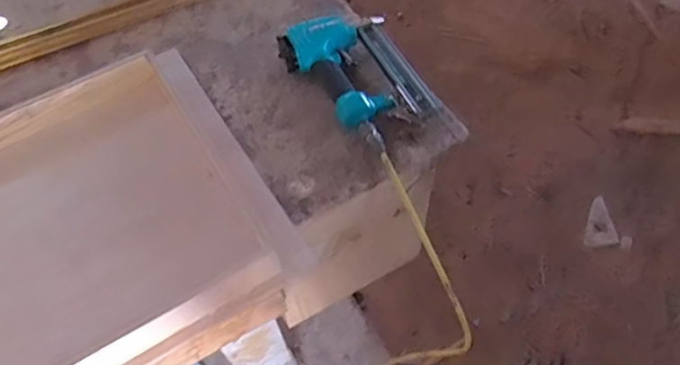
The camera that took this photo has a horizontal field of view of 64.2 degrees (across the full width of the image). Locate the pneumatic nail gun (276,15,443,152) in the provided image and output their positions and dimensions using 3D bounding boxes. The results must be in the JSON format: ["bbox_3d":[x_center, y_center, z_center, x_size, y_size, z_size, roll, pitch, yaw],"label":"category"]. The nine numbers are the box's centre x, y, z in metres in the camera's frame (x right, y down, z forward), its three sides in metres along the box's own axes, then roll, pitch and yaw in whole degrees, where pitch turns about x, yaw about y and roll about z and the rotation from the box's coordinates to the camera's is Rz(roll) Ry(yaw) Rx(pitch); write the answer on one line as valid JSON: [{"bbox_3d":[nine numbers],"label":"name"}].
[{"bbox_3d":[0.036,-0.171,0.800,0.161,0.054,0.237,-34,61,-17],"label":"pneumatic nail gun"}]

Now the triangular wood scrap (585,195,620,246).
[{"bbox_3d":[0.767,0.113,1.615,0.085,0.023,0.155,-11,61,18],"label":"triangular wood scrap"}]

